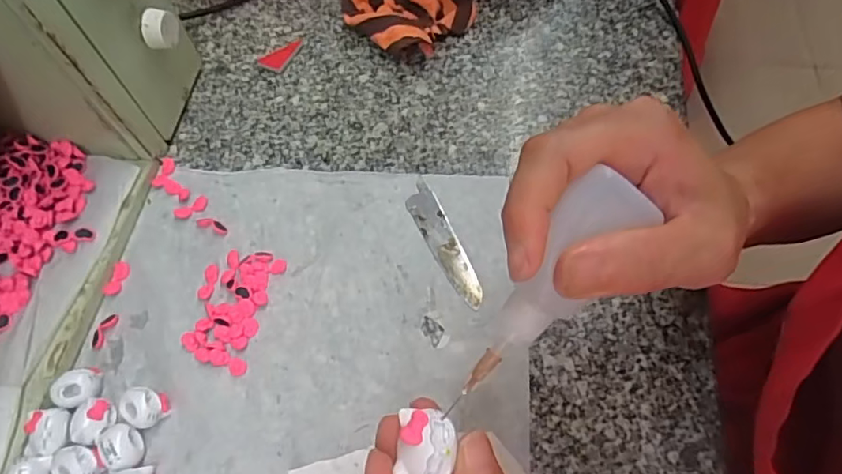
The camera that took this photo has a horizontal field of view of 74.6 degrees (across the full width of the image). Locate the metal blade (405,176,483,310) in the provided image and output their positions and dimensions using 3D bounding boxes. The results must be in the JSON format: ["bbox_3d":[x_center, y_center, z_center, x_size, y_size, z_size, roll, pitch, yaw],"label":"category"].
[{"bbox_3d":[0.015,0.003,0.376,0.020,0.004,0.101,-23,64,-10],"label":"metal blade"}]

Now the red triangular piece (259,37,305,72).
[{"bbox_3d":[-0.118,-0.157,0.468,0.023,0.004,0.040,28,67,16],"label":"red triangular piece"}]

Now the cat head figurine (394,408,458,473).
[{"bbox_3d":[0.002,0.073,0.194,0.019,0.009,0.025,1,62,3],"label":"cat head figurine"}]

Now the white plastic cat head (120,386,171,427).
[{"bbox_3d":[-0.162,0.100,0.324,0.024,0.016,0.021,7,63,6],"label":"white plastic cat head"}]

